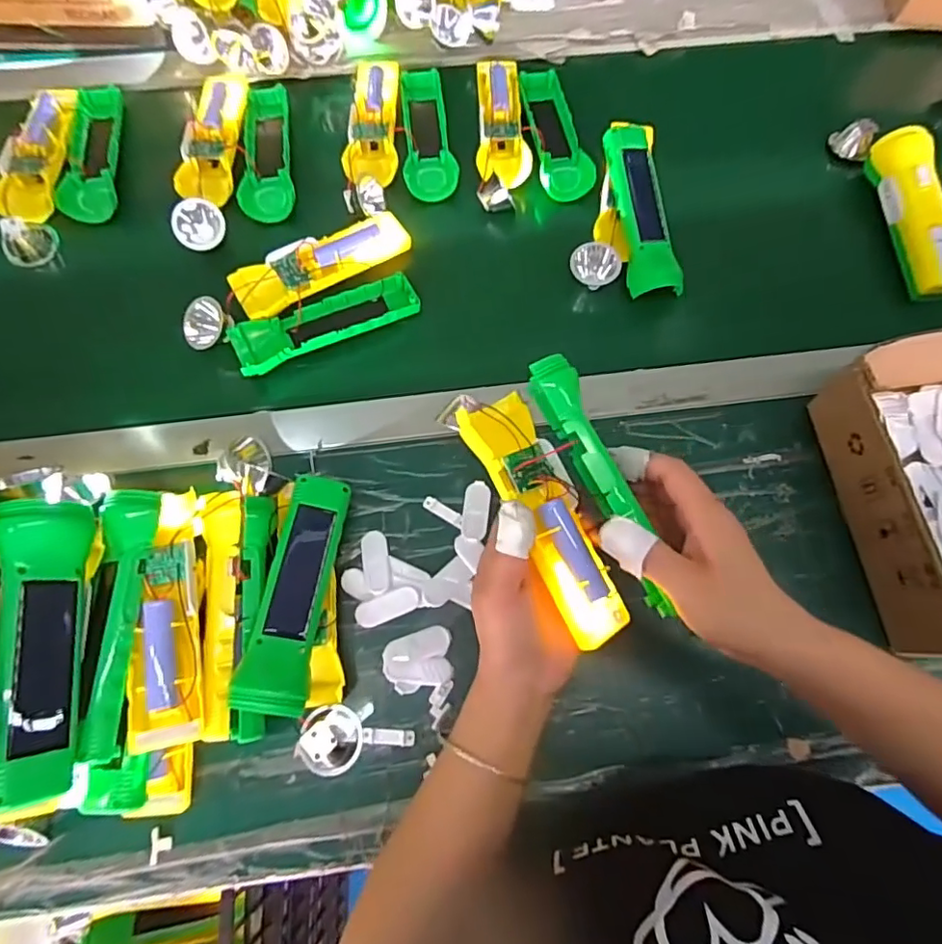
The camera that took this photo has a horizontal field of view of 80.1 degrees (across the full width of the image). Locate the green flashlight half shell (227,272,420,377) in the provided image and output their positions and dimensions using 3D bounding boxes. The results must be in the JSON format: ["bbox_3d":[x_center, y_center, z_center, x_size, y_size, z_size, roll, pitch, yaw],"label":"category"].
[{"bbox_3d":[-0.127,-0.130,0.502,0.164,0.020,0.049,-22,69,-10],"label":"green flashlight half shell"}]

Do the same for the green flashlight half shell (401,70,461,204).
[{"bbox_3d":[-0.045,-0.347,0.575,0.050,0.025,0.161,-6,67,-4],"label":"green flashlight half shell"}]

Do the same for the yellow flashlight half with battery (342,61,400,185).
[{"bbox_3d":[-0.099,-0.357,0.569,0.049,0.023,0.168,-1,67,-2],"label":"yellow flashlight half with battery"}]

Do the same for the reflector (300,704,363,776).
[{"bbox_3d":[-0.096,0.185,0.386,0.037,0.029,0.044,20,68,7],"label":"reflector"}]

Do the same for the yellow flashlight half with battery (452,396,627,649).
[{"bbox_3d":[0.046,0.027,0.345,0.045,0.022,0.160,-25,81,-11],"label":"yellow flashlight half with battery"}]

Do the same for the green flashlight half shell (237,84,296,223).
[{"bbox_3d":[-0.207,-0.323,0.576,0.050,0.033,0.171,-7,67,-4],"label":"green flashlight half shell"}]

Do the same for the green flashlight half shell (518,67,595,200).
[{"bbox_3d":[0.088,-0.350,0.580,0.054,0.024,0.160,-6,67,-4],"label":"green flashlight half shell"}]

